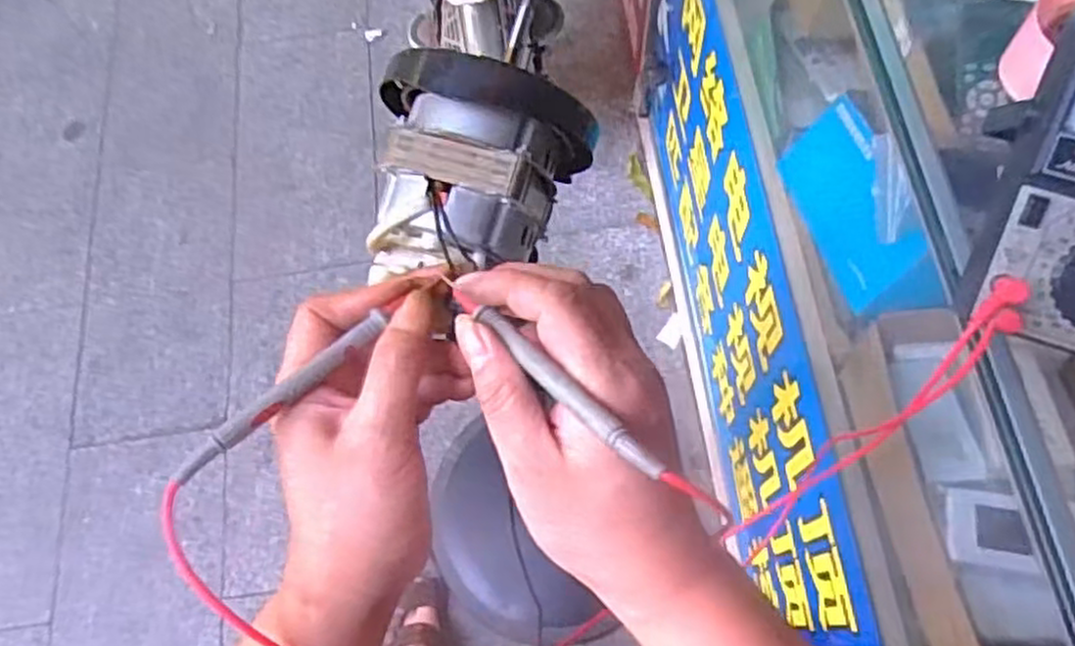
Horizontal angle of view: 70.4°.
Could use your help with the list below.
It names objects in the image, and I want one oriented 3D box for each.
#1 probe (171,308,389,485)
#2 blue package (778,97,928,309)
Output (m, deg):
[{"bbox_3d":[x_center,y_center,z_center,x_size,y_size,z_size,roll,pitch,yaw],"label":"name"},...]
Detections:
[{"bbox_3d":[-0.108,0.030,0.324,0.010,0.011,0.103,39,61,18],"label":"probe"},{"bbox_3d":[0.270,-0.105,0.664,0.012,0.089,0.185,14,50,-32],"label":"blue package"}]

